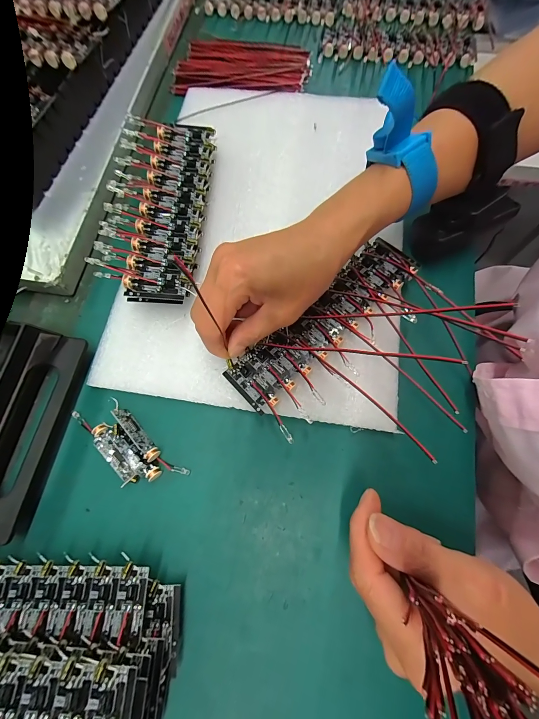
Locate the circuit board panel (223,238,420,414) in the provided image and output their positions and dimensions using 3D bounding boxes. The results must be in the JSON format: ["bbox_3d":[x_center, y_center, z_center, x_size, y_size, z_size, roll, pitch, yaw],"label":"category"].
[{"bbox_3d":[0.041,-0.030,0.224,0.160,0.009,0.042,-42,77,-10],"label":"circuit board panel"}]

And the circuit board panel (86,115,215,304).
[{"bbox_3d":[-0.091,-0.118,0.246,0.080,0.033,0.162,6,73,3],"label":"circuit board panel"}]

